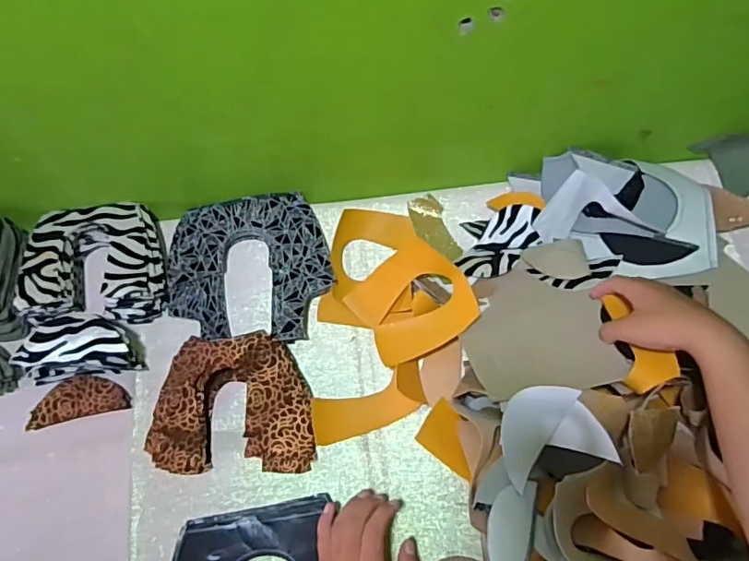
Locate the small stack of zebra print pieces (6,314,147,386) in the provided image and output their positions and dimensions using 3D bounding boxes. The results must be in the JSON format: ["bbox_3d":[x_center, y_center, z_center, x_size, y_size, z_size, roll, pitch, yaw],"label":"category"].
[{"bbox_3d":[-0.334,0.072,0.604,0.135,0.063,0.065,-5,69,0],"label":"small stack of zebra print pieces"}]

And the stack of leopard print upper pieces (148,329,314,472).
[{"bbox_3d":[-0.155,0.134,0.584,0.178,0.046,0.141,-1,69,2],"label":"stack of leopard print upper pieces"}]

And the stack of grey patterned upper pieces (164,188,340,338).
[{"bbox_3d":[-0.149,-0.012,0.643,0.189,0.027,0.180,-9,69,-1],"label":"stack of grey patterned upper pieces"}]

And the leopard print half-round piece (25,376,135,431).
[{"bbox_3d":[-0.335,0.134,0.612,0.110,0.020,0.046,-13,69,-3],"label":"leopard print half-round piece"}]

